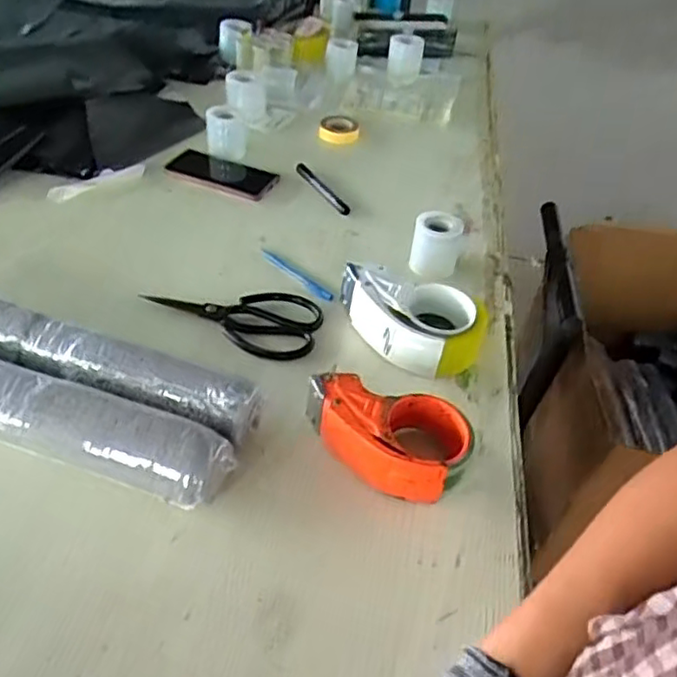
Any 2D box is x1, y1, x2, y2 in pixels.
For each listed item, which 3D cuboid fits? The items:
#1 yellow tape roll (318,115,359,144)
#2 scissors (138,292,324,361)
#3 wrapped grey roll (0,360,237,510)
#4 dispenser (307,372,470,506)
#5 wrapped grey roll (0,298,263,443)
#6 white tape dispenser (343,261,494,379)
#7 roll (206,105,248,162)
[{"bbox_3d":[0.001,-0.343,1.053,0.068,0.022,0.077,5,43,-1],"label":"yellow tape roll"},{"bbox_3d":[-0.121,-0.029,0.742,0.196,0.020,0.098,14,44,9],"label":"scissors"},{"bbox_3d":[-0.289,0.066,0.594,0.397,0.069,0.070,15,44,9],"label":"wrapped grey roll"},{"bbox_3d":[0.042,0.088,0.600,0.157,0.063,0.088,14,44,8],"label":"dispenser"},{"bbox_3d":[-0.262,0.019,0.632,0.386,0.065,0.061,17,44,11],"label":"wrapped grey roll"},{"bbox_3d":[0.077,-0.019,0.713,0.166,0.061,0.093,13,44,7],"label":"white tape dispenser"},{"bbox_3d":[-0.171,-0.315,0.986,0.060,0.072,0.056,-2,44,-9],"label":"roll"}]

